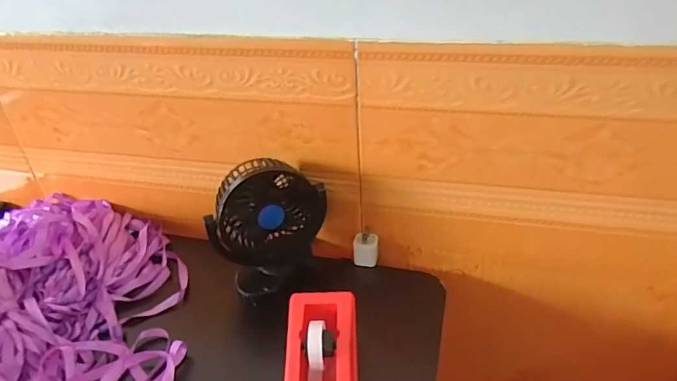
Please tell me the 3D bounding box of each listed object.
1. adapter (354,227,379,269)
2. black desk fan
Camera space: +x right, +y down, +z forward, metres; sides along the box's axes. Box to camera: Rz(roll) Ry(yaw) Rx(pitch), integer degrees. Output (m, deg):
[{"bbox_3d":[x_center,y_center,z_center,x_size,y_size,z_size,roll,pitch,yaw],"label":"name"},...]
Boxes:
[{"bbox_3d":[0.032,0.066,0.561,0.028,0.040,0.024,0,35,7],"label":"adapter"},{"bbox_3d":[-0.078,0.038,0.521,0.075,0.133,0.120,25,45,36],"label":"black desk fan"}]

